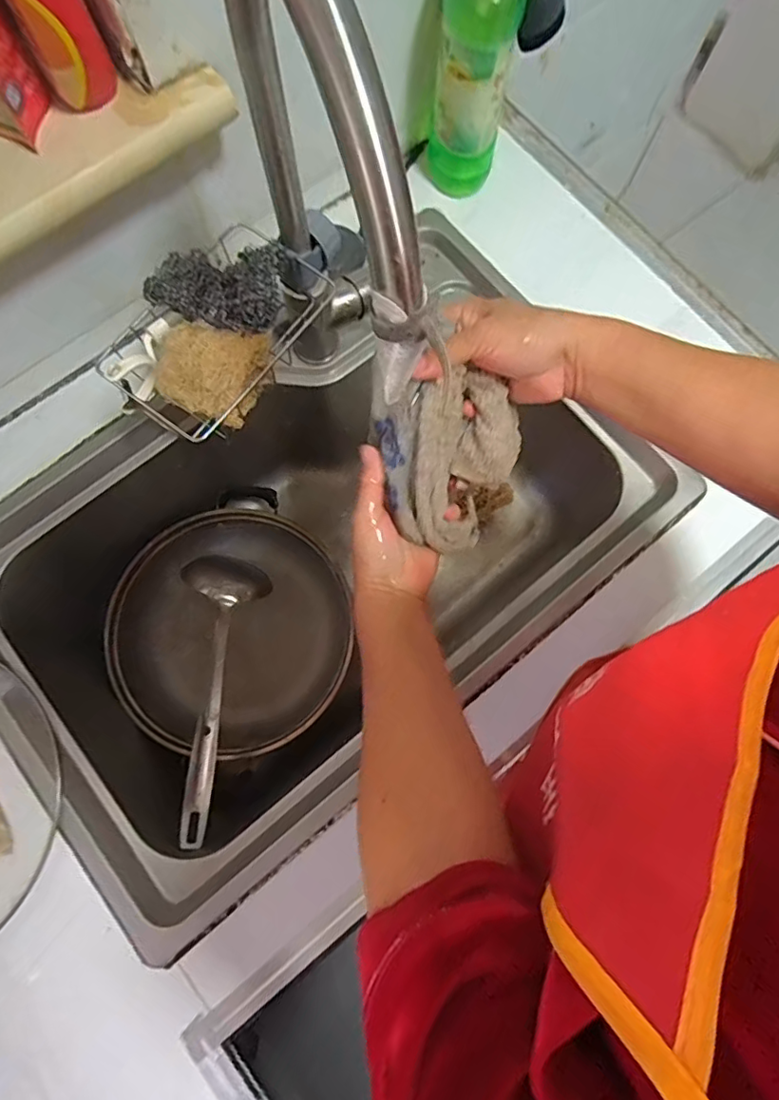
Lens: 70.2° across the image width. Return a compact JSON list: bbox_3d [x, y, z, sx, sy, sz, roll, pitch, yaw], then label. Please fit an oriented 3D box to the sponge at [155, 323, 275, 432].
[{"bbox_3d":[-0.140,-0.146,0.445,0.082,0.041,0.078,25,104,9],"label":"sponge"}]

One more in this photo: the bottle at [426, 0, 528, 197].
[{"bbox_3d":[0.081,-0.467,0.515,0.072,0.273,0.063,8,78,1],"label":"bottle"}]

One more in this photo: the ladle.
[{"bbox_3d":[-0.198,0.148,0.622,0.093,0.054,0.332,-1,59,-1],"label":"ladle"}]

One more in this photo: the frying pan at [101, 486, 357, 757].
[{"bbox_3d":[-0.190,0.101,0.704,0.280,0.087,0.289,40,81,7],"label":"frying pan"}]

